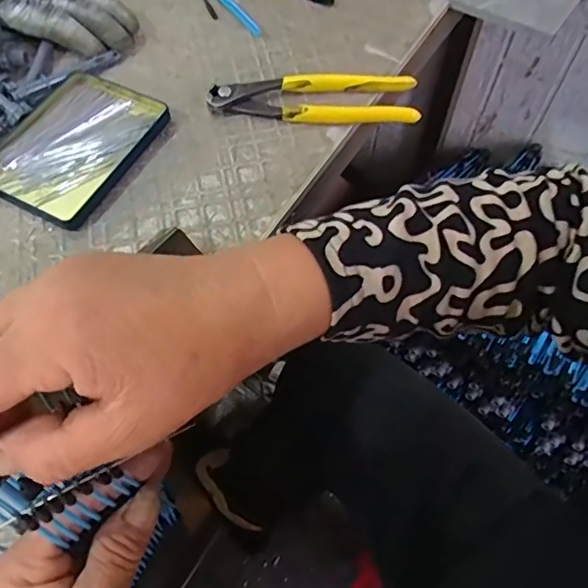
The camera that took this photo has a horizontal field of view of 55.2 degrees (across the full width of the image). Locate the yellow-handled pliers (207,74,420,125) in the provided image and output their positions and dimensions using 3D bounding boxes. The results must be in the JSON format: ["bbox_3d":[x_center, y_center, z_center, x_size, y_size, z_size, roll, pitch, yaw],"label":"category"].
[{"bbox_3d":[0.016,-0.157,0.452,0.163,0.018,0.043,4,63,0],"label":"yellow-handled pliers"}]

